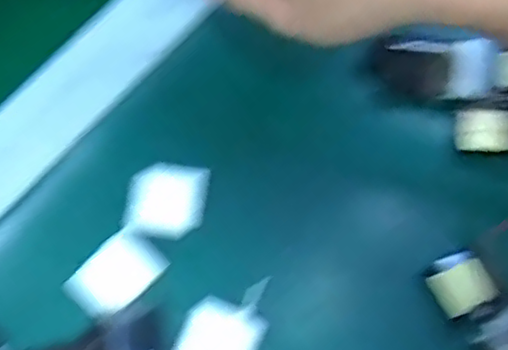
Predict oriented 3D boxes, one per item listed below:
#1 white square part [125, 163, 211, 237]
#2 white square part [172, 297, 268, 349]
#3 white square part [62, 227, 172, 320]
[{"bbox_3d":[-0.050,0.014,0.365,0.044,0.006,0.043,10,71,2],"label":"white square part"},{"bbox_3d":[-0.018,0.086,0.329,0.040,0.011,0.042,22,71,6],"label":"white square part"},{"bbox_3d":[-0.075,0.054,0.349,0.035,0.008,0.049,43,75,13],"label":"white square part"}]

